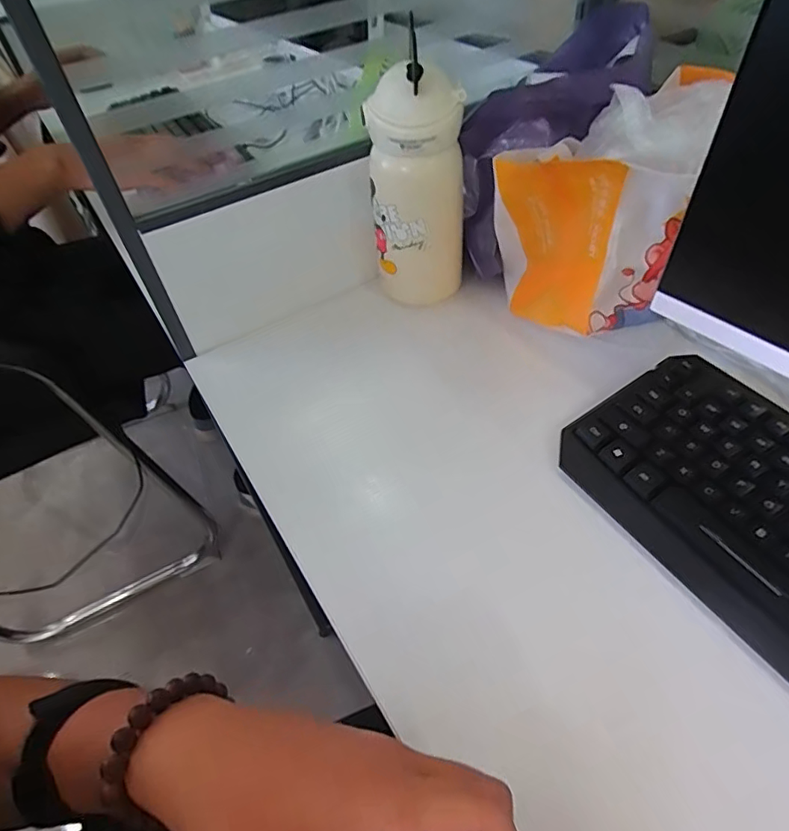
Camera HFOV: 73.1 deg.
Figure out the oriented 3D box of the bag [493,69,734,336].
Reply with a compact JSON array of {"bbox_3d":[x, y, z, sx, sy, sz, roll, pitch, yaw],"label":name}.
[{"bbox_3d":[0.165,-0.159,0.438,0.152,0.168,0.111,-1,48,4],"label":"bag"}]

